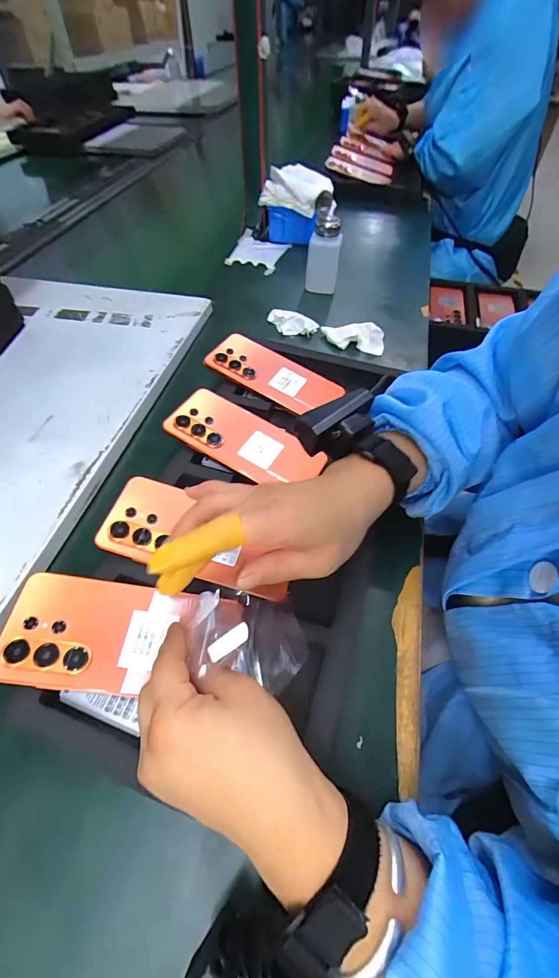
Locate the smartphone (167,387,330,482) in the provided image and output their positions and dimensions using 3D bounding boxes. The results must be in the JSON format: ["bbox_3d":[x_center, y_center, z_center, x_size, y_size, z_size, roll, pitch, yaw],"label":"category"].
[{"bbox_3d":[-0.036,-0.053,0.403,0.163,0.007,0.078,27,60,4],"label":"smartphone"}]

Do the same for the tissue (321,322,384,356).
[{"bbox_3d":[0.113,-0.232,0.561,0.092,0.029,0.042,12,56,7],"label":"tissue"}]

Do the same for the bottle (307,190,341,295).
[{"bbox_3d":[0.074,-0.392,0.616,0.051,0.139,0.051,8,56,5],"label":"bottle"}]

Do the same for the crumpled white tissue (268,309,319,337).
[{"bbox_3d":[0.019,-0.257,0.579,0.079,0.026,0.034,13,56,8],"label":"crumpled white tissue"}]

